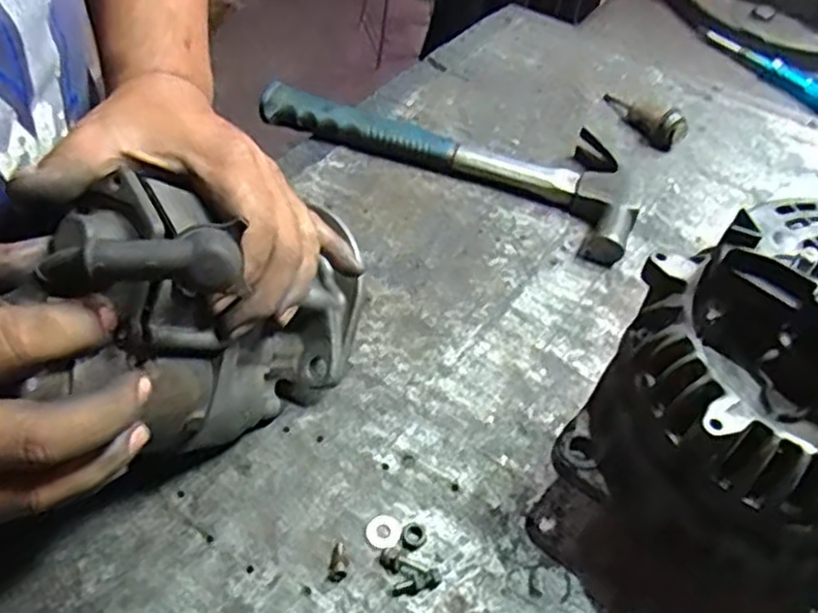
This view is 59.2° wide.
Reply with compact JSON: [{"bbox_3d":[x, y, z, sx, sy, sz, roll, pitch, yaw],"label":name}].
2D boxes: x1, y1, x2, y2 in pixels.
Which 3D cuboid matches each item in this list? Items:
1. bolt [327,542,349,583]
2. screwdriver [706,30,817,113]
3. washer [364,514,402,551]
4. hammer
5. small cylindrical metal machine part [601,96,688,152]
[{"bbox_3d":[-0.037,0.136,0.385,0.010,0.005,0.021,9,48,2],"label":"bolt"},{"bbox_3d":[0.413,-0.259,0.811,0.181,0.027,0.021,38,56,24],"label":"screwdriver"},{"bbox_3d":[-0.014,0.124,0.399,0.019,0.004,0.020,3,48,-3],"label":"washer"},{"bbox_3d":[0.036,-0.136,0.618,0.328,0.030,0.106,23,50,15],"label":"hammer"},{"bbox_3d":[0.220,-0.180,0.677,0.023,0.027,0.090,-29,57,-28],"label":"small cylindrical metal machine part"}]

